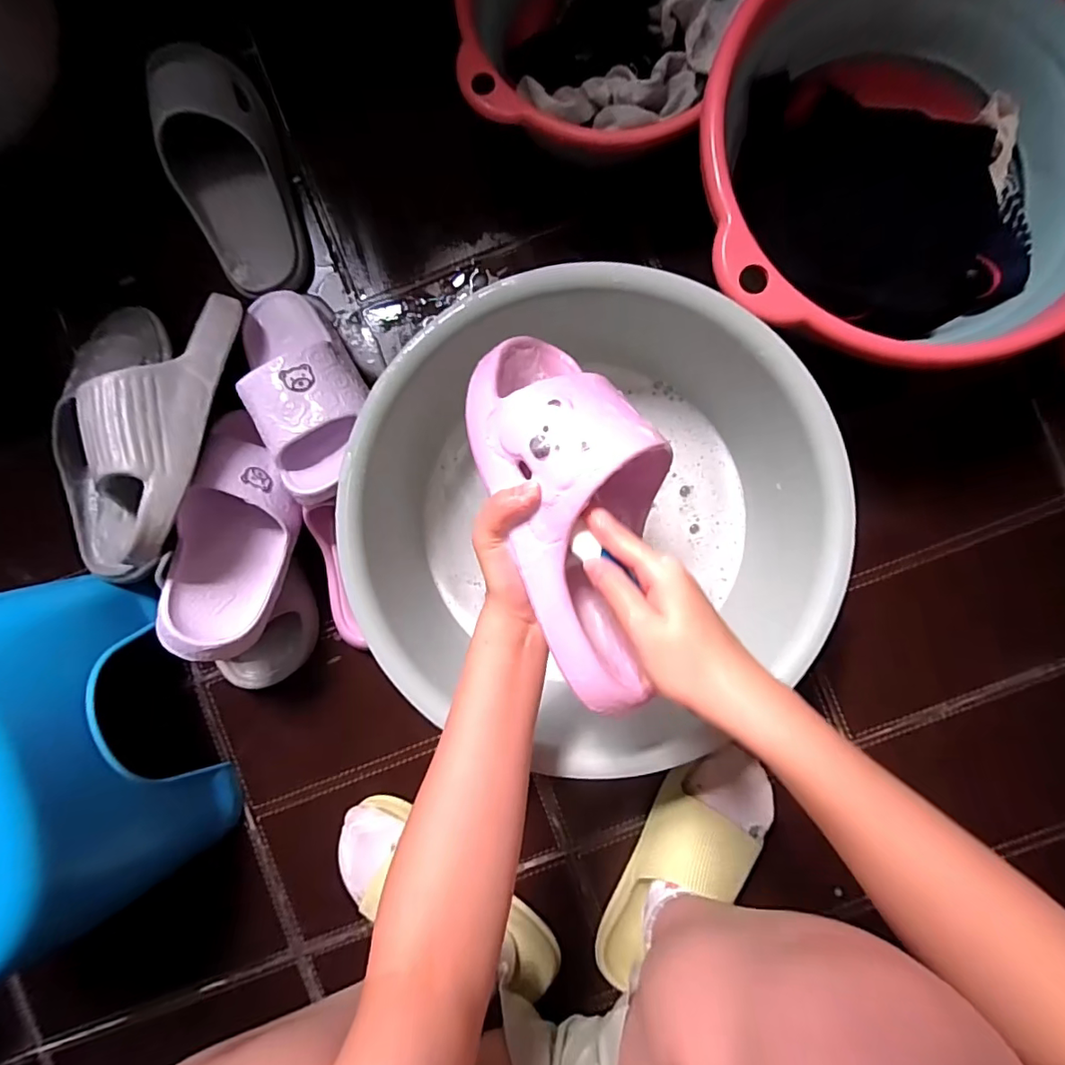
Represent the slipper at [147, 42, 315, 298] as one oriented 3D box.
[{"bbox_3d":[-0.307,-0.370,0.532,0.102,0.069,0.261,-15,90,3],"label":"slipper"}]

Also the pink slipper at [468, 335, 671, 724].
[{"bbox_3d":[0.031,-0.015,0.341,0.110,0.086,0.243,-12,86,3],"label":"pink slipper"}]

